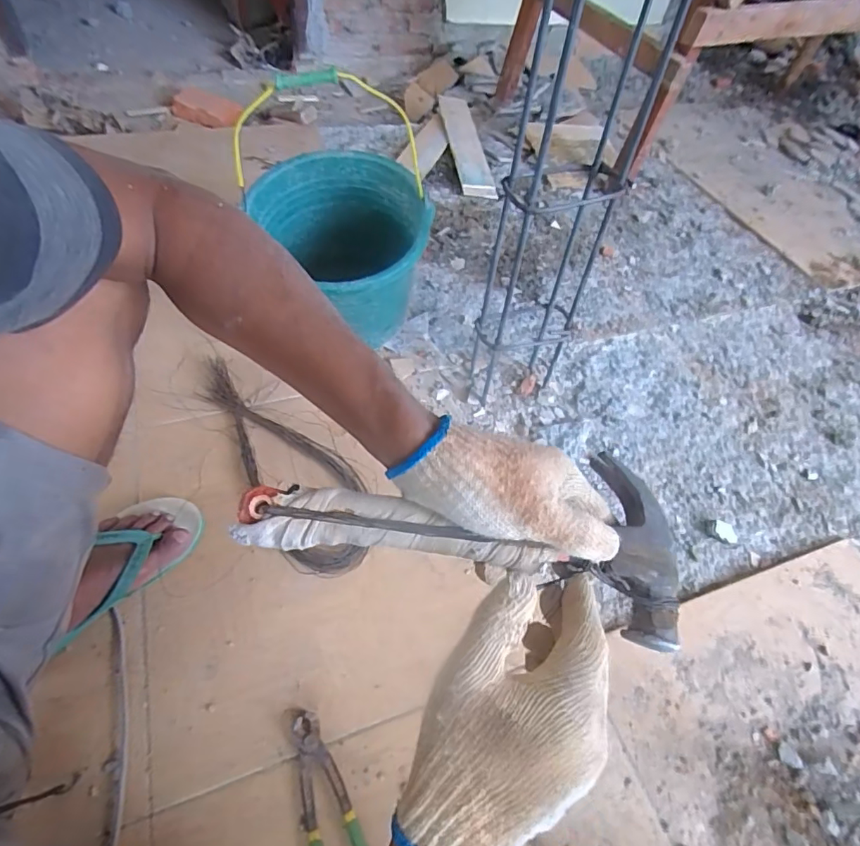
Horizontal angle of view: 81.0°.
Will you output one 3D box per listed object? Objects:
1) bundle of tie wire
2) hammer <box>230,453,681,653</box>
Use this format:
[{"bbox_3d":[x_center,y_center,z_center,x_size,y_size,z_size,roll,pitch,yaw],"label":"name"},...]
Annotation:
[{"bbox_3d":[-0.219,0.042,0.781,0.138,0.032,0.423,-25,60,-23],"label":"bundle of tie wire"},{"bbox_3d":[0.020,0.072,0.327,0.274,0.040,0.115,7,56,-6],"label":"hammer"}]

